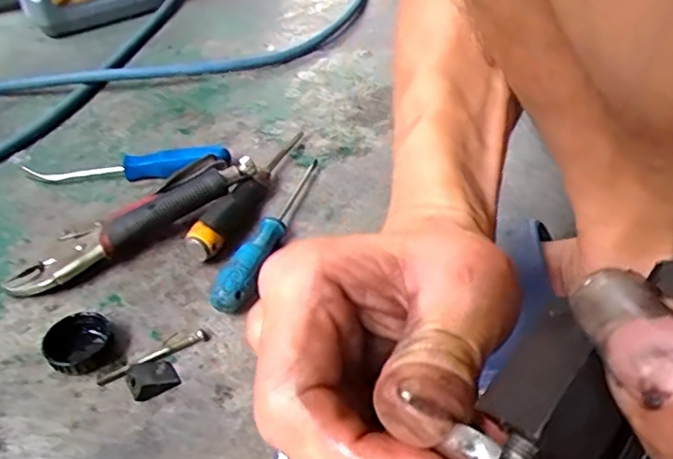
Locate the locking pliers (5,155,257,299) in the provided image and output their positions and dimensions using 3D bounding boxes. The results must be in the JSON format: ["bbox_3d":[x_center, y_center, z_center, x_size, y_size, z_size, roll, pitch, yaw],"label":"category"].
[{"bbox_3d":[-0.171,-0.009,0.515,0.215,0.037,0.061,-29,46,-27],"label":"locking pliers"}]

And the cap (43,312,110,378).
[{"bbox_3d":[-0.179,0.080,0.425,0.044,0.017,0.044,-2,40,2],"label":"cap"}]

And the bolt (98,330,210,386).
[{"bbox_3d":[-0.127,0.088,0.422,0.077,0.007,0.012,-25,44,-23],"label":"bolt"}]

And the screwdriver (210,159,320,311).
[{"bbox_3d":[-0.056,-0.007,0.514,0.030,0.028,0.200,7,41,13],"label":"screwdriver"}]

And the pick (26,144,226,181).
[{"bbox_3d":[-0.202,-0.062,0.587,0.195,0.023,0.025,-3,40,1],"label":"pick"}]

